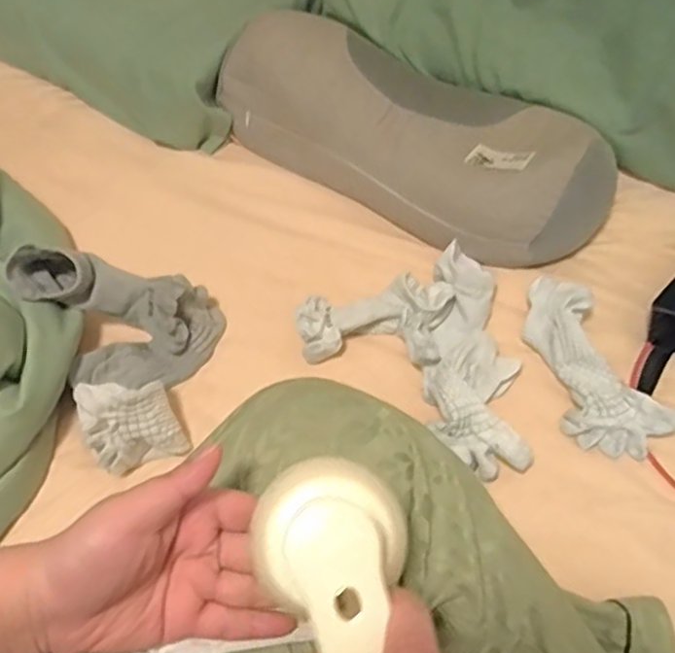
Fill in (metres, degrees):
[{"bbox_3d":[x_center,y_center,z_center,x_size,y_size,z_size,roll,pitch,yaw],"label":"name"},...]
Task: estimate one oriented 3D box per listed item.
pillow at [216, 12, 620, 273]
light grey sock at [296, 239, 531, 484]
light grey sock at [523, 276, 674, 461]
[{"bbox_3d":[0.085,-0.232,0.751,0.457,0.125,0.196,34,63,24],"label":"pillow"},{"bbox_3d":[0.078,0.036,0.603,0.190,0.049,0.226,-14,55,-8],"label":"light grey sock"},{"bbox_3d":[0.221,0.032,0.592,0.078,0.052,0.180,-18,55,-10],"label":"light grey sock"}]

